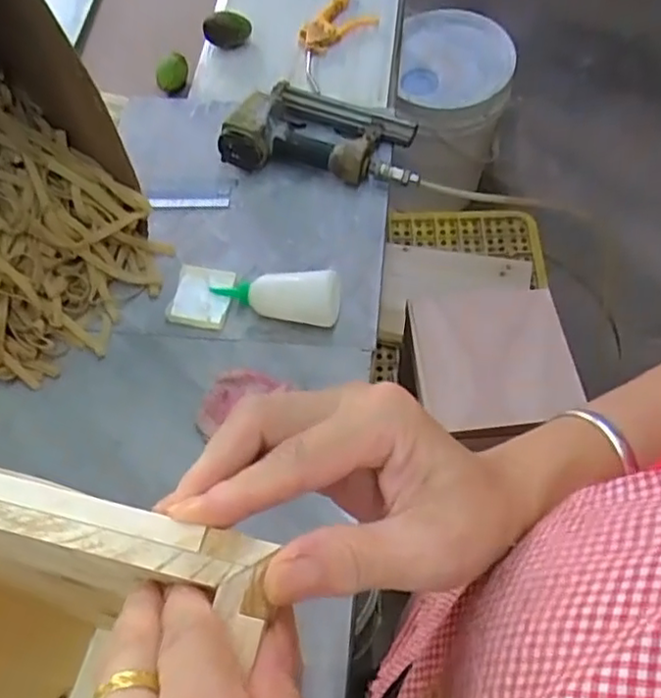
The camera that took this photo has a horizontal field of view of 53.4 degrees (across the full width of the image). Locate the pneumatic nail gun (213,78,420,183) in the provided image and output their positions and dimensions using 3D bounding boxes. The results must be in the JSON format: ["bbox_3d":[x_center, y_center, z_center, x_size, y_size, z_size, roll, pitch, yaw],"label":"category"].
[{"bbox_3d":[-0.008,-0.297,0.889,0.257,0.074,0.143,8,62,6],"label":"pneumatic nail gun"}]

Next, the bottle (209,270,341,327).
[{"bbox_3d":[-0.065,-0.067,0.774,0.154,0.045,0.056,11,63,7],"label":"bottle"}]

